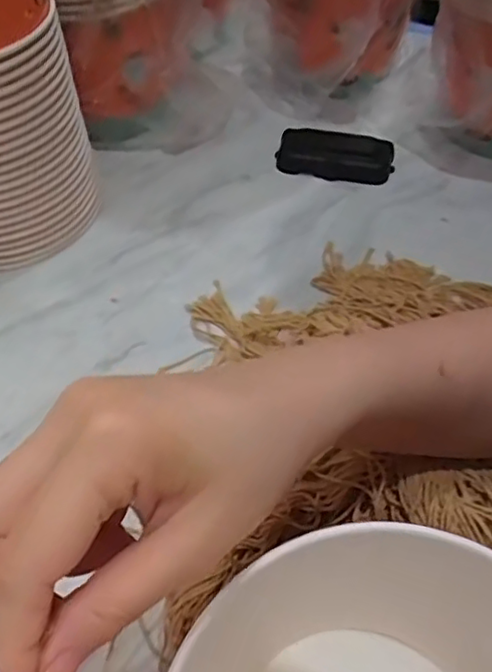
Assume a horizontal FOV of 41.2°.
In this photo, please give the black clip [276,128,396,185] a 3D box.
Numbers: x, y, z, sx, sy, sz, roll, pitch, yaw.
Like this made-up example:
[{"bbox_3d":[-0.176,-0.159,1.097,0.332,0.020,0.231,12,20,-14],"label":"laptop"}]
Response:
[{"bbox_3d":[0.085,-0.173,0.626,0.108,0.027,0.047,13,52,11],"label":"black clip"}]

